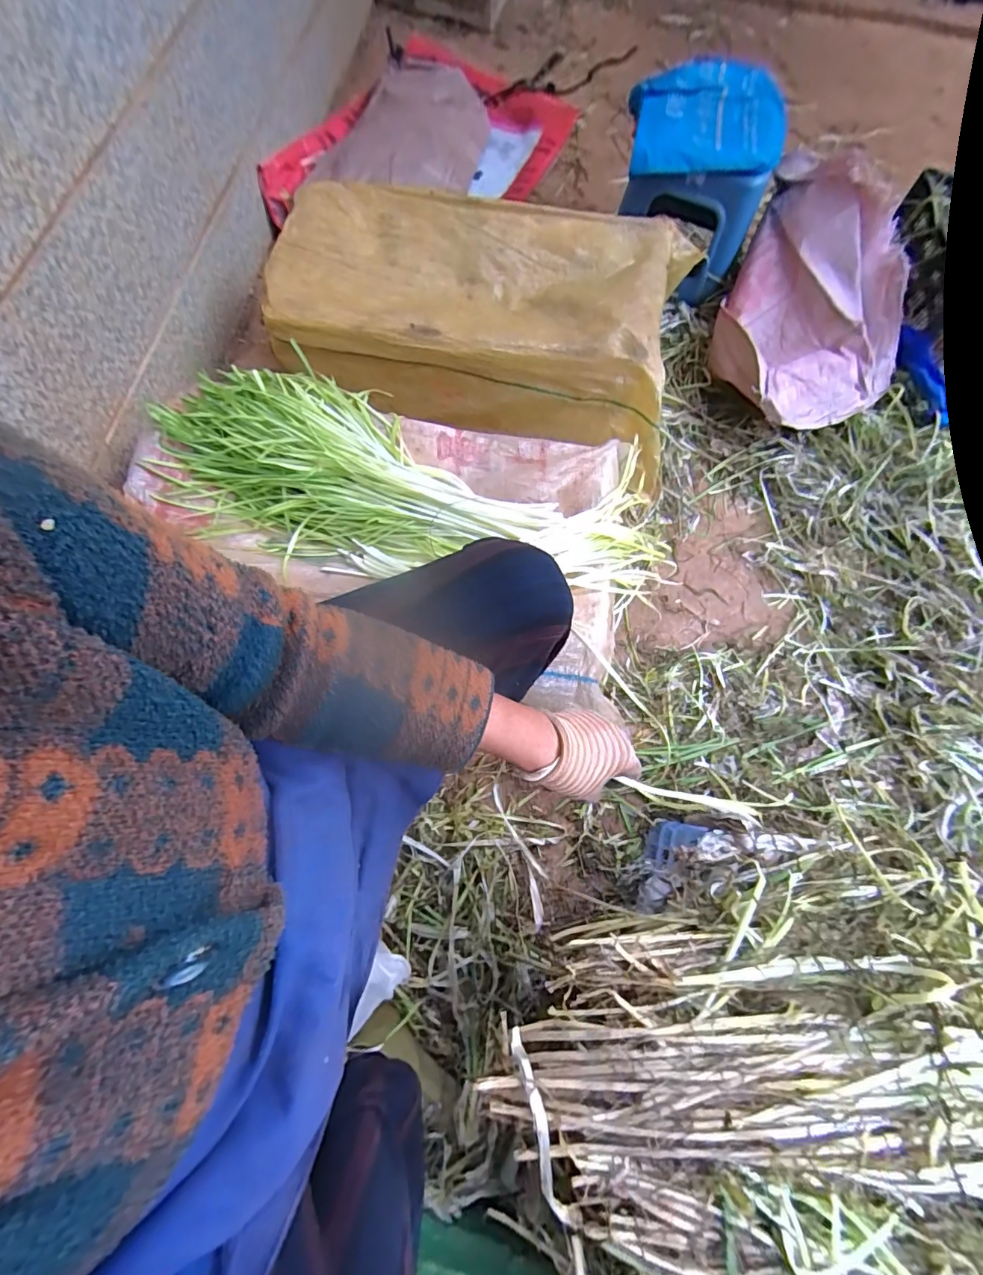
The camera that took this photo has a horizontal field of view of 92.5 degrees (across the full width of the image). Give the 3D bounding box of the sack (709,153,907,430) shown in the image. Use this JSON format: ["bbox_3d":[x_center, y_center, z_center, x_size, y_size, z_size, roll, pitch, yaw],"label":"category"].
[{"bbox_3d":[0.665,-0.643,0.937,0.375,0.219,0.481,26,72,5],"label":"sack"}]

